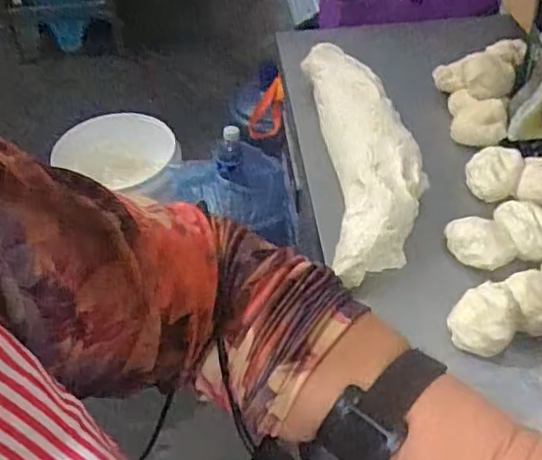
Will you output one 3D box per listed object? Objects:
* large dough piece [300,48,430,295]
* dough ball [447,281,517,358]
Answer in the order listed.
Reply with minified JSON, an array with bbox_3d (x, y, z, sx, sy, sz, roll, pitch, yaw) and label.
[{"bbox_3d":[0.118,-0.112,0.815,0.123,0.061,0.418,-4,47,-1],"label":"large dough piece"},{"bbox_3d":[0.213,0.088,0.634,0.059,0.054,0.061,-1,47,1],"label":"dough ball"}]

